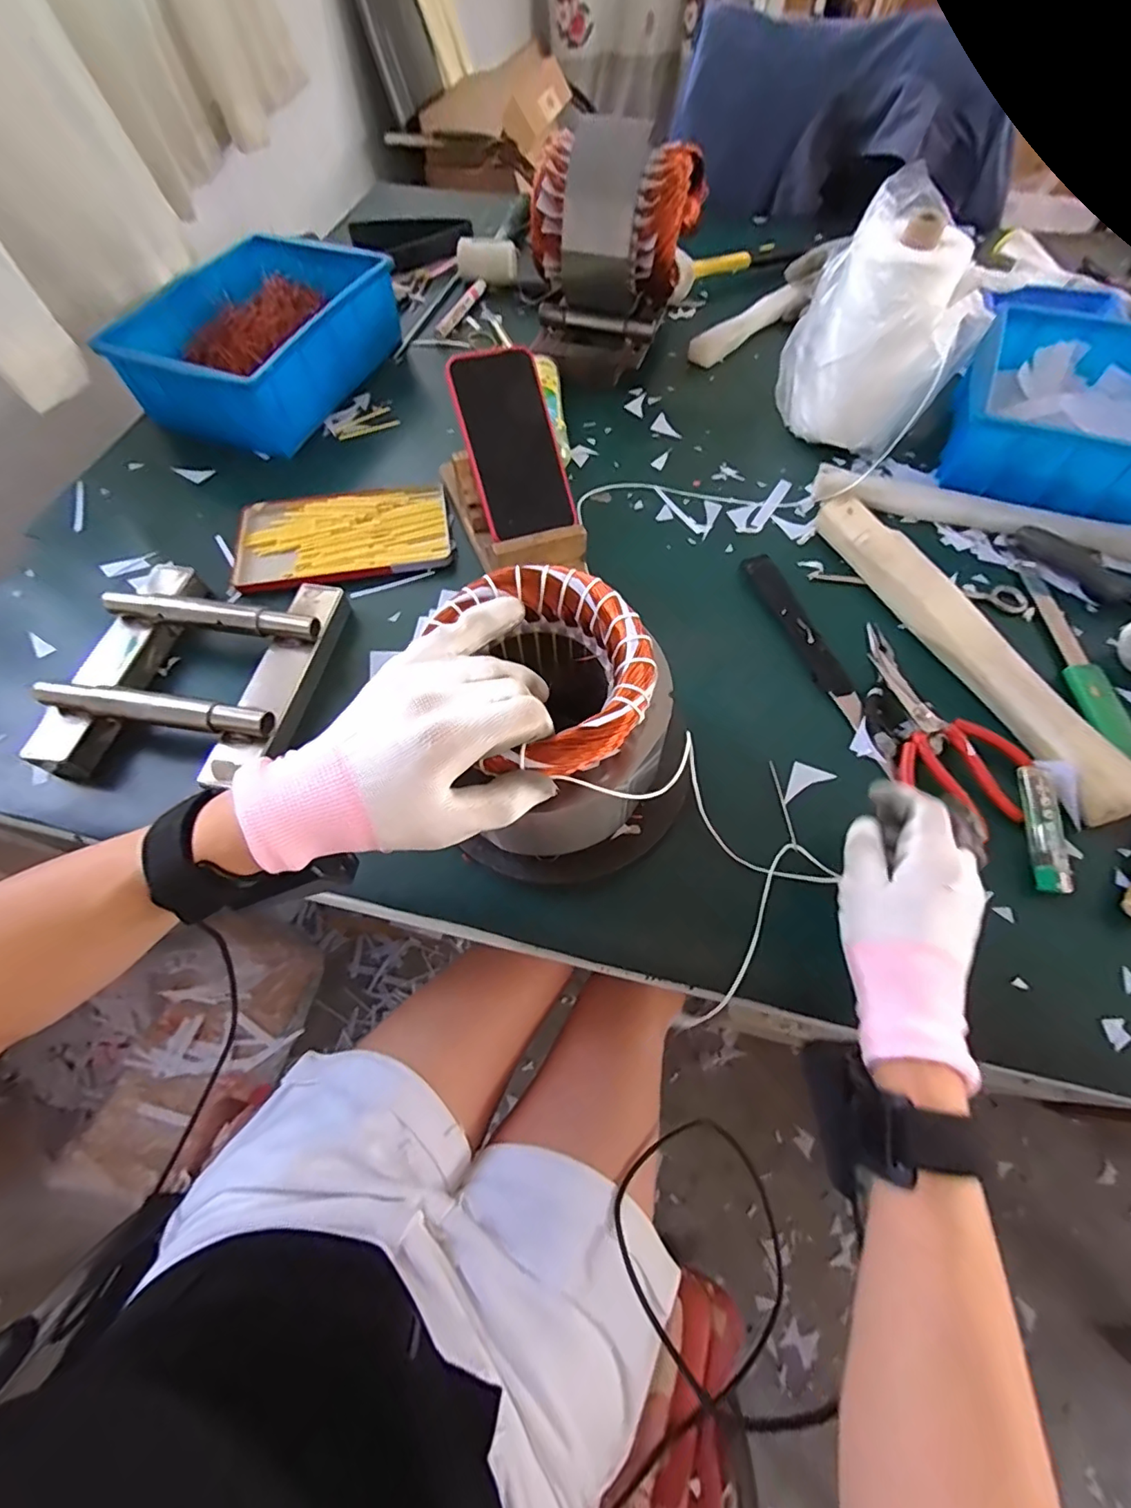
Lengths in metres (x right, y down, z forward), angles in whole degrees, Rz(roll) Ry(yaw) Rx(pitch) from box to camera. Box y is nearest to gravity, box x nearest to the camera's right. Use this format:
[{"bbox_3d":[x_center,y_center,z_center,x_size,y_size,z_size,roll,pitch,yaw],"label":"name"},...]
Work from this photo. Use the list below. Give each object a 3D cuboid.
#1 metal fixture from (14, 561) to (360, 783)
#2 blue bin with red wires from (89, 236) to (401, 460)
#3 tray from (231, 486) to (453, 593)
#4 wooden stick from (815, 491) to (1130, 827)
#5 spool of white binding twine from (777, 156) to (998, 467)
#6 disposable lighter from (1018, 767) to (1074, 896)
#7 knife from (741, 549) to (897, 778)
[{"bbox_3d":[-0.287,-0.069,0.432,0.180,0.045,0.192,7,63,5],"label":"metal fixture"},{"bbox_3d":[-0.338,-0.460,0.610,0.190,0.090,0.283,20,64,11],"label":"blue bin with red wires"},{"bbox_3d":[-0.215,-0.211,0.528,0.199,0.014,0.122,-14,63,-6],"label":"tray"},{"bbox_3d":[0.313,-0.096,0.439,0.040,0.030,0.332,-21,64,-10],"label":"wooden stick"},{"bbox_3d":[0.306,-0.414,0.529,0.116,0.173,0.156,-35,67,-16],"label":"spool of white binding twine"},{"bbox_3d":[0.329,0.051,0.372,0.020,0.010,0.085,1,75,2],"label":"disposable lighter"},{"bbox_3d":[0.208,-0.085,0.453,0.031,0.008,0.226,-17,63,-8],"label":"knife"}]

